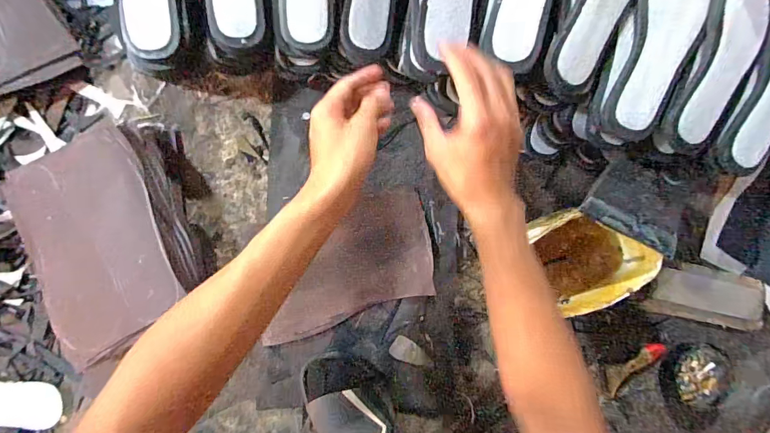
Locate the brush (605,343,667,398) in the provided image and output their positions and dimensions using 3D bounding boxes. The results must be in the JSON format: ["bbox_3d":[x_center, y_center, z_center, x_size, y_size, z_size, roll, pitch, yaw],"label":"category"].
[{"bbox_3d":[0.399,0.239,0.622,0.116,0.012,0.042,-27,91,-9],"label":"brush"}]

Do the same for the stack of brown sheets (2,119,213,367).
[{"bbox_3d":[-0.369,0.033,0.514,0.207,0.080,0.272,-27,91,-9],"label":"stack of brown sheets"}]

